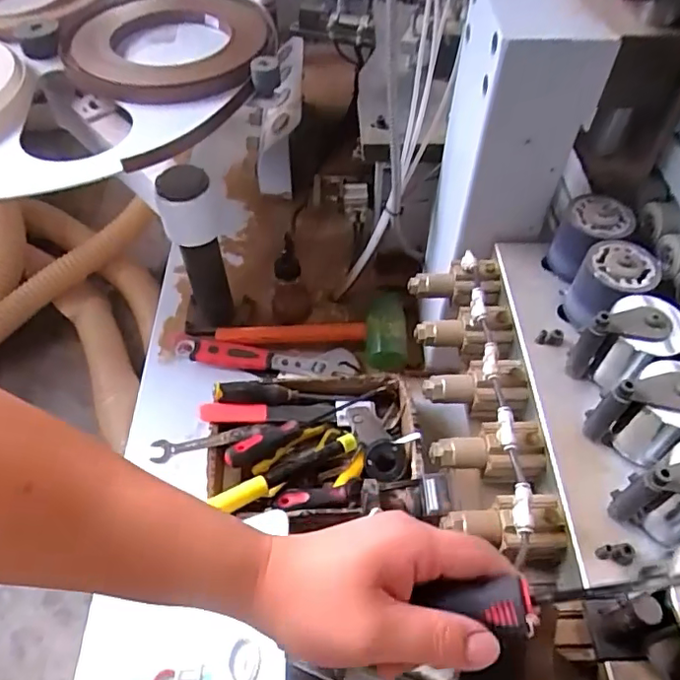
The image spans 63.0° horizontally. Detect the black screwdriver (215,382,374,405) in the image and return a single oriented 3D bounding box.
[{"bbox_3d":[-0.065,0.081,0.817,0.229,0.025,0.030,5,52,-14],"label":"black screwdriver"}]

